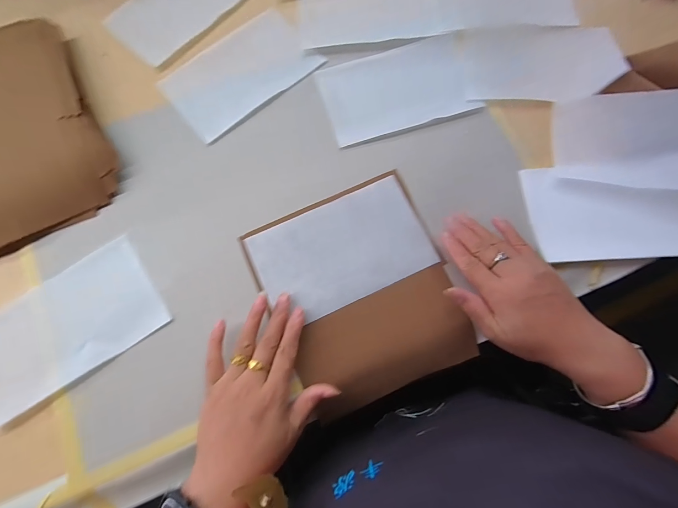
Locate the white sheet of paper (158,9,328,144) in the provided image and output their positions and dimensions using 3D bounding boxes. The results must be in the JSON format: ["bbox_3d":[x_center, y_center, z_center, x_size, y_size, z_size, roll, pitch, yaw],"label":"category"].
[{"bbox_3d":[-0.121,-0.224,0.407,0.172,0.004,0.109,-39,81,-8],"label":"white sheet of paper"}]

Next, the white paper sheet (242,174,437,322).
[{"bbox_3d":[0.003,-0.004,0.352,0.176,0.006,0.108,-24,77,-5],"label":"white paper sheet"}]

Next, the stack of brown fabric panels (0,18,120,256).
[{"bbox_3d":[-0.383,-0.134,0.354,0.216,0.056,0.257,-26,79,-6],"label":"stack of brown fabric panels"}]

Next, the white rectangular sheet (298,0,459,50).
[{"bbox_3d":[0.046,-0.310,0.422,0.187,0.007,0.090,-8,78,-3],"label":"white rectangular sheet"}]

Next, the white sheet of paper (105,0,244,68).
[{"bbox_3d":[-0.205,-0.327,0.430,0.099,0.007,0.176,41,78,3],"label":"white sheet of paper"}]

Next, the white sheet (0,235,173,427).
[{"bbox_3d":[-0.274,0.072,0.333,0.176,0.009,0.107,-33,78,-11],"label":"white sheet"}]

